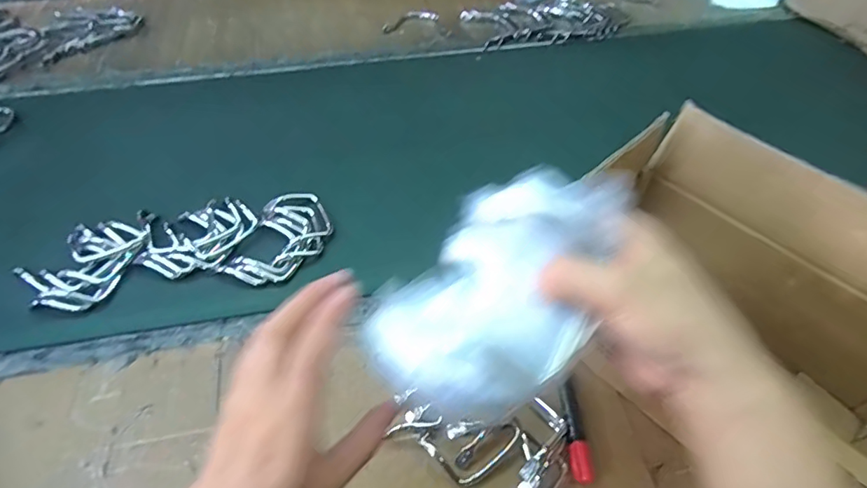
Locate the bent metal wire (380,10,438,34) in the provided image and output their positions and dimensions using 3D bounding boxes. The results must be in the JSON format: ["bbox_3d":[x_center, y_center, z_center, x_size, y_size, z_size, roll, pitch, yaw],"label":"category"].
[{"bbox_3d":[-0.046,-0.443,1.010,0.115,0.022,0.027,-18,54,-15],"label":"bent metal wire"}]

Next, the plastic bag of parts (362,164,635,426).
[{"bbox_3d":[0.037,0.020,0.276,0.098,0.049,0.147,30,57,21],"label":"plastic bag of parts"}]

